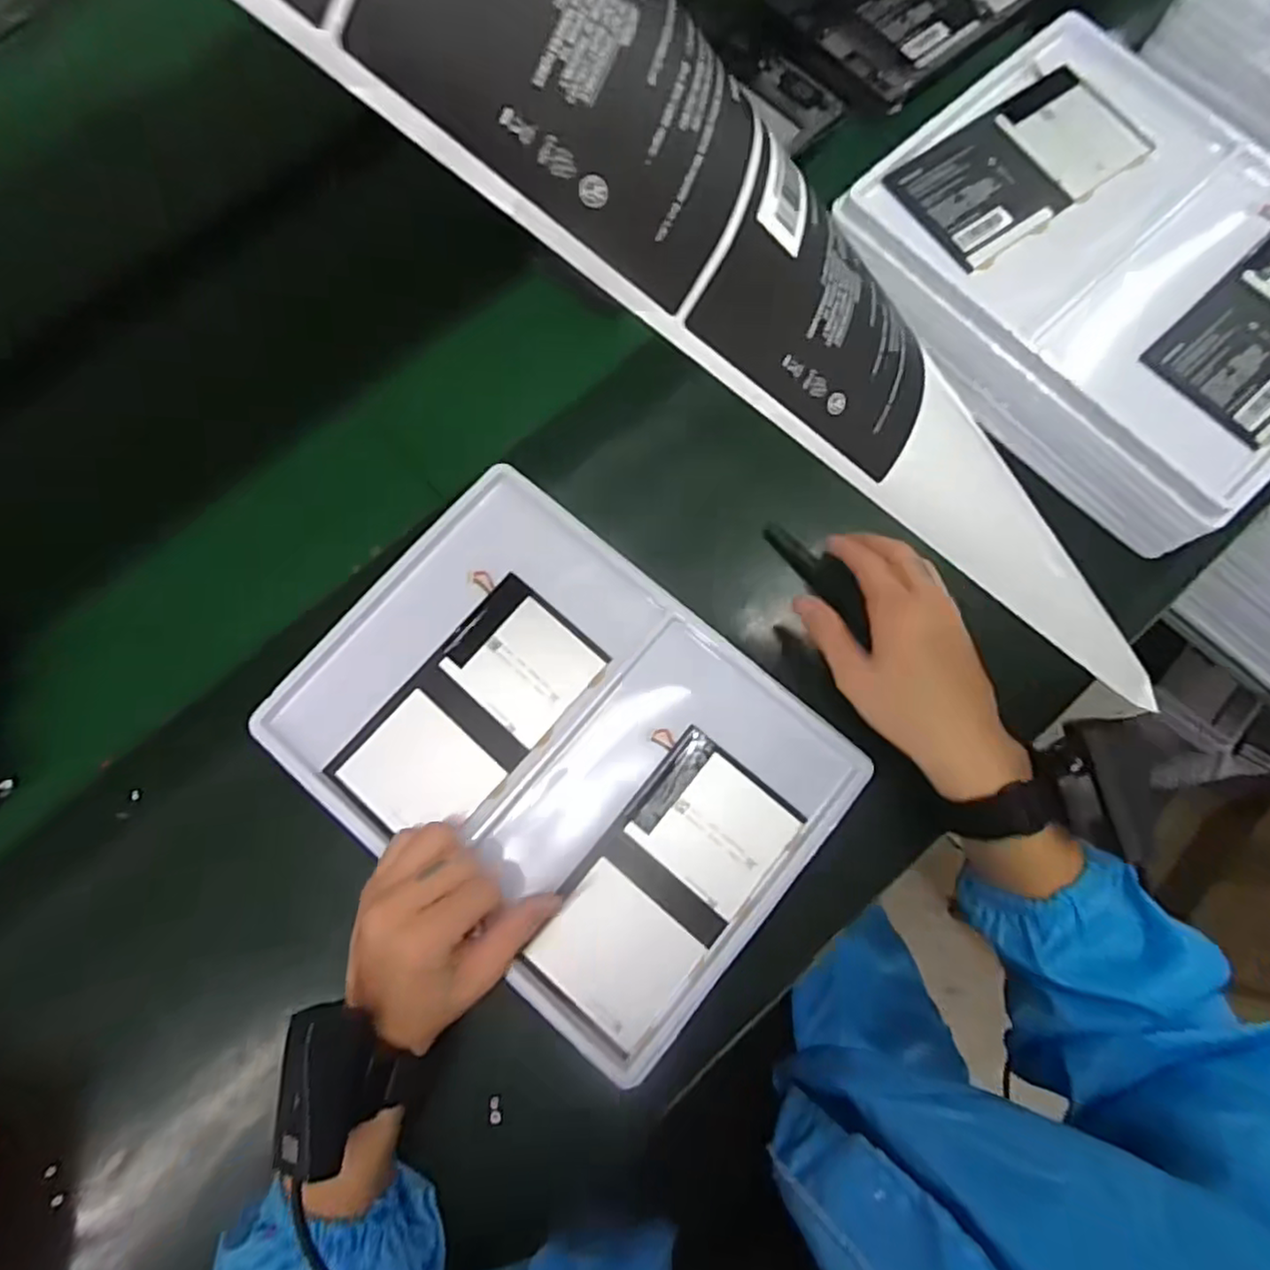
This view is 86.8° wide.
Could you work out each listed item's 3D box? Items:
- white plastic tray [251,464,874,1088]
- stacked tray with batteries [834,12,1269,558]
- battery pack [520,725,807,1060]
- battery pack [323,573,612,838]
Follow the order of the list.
[{"bbox_3d":[-0.046,0.071,0.422,0.320,0.018,0.240,40,82,7],"label":"white plastic tray"},{"bbox_3d":[0.339,-0.257,0.473,0.254,0.072,0.314,-44,82,-7],"label":"stacked tray with batteries"},{"bbox_3d":[0.018,0.152,0.409,0.089,0.007,0.170,39,82,7],"label":"battery pack"},{"bbox_3d":[-0.105,0.051,0.430,0.089,0.007,0.171,41,82,7],"label":"battery pack"}]

